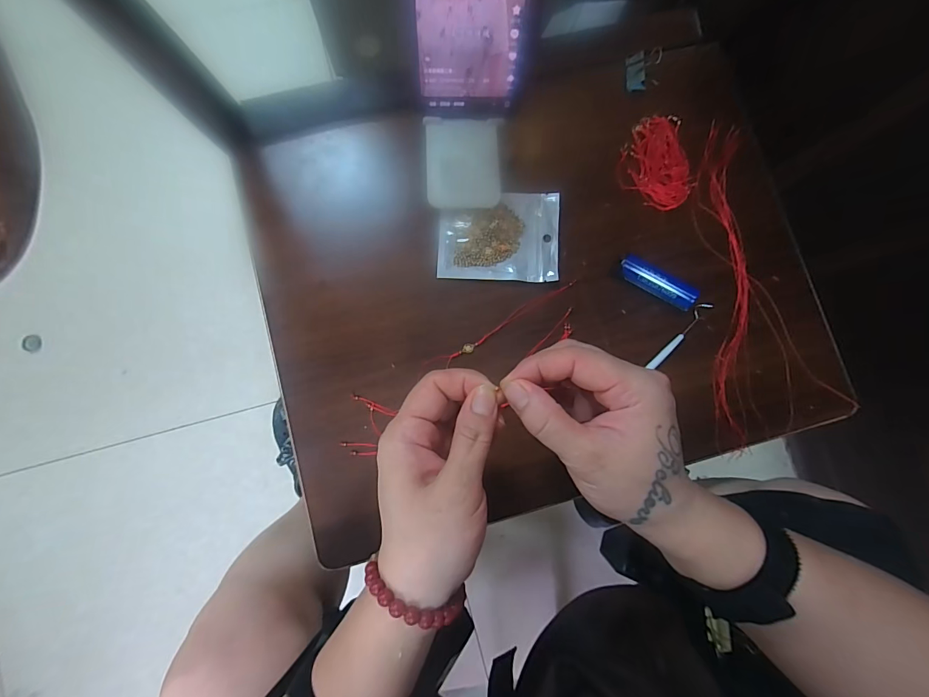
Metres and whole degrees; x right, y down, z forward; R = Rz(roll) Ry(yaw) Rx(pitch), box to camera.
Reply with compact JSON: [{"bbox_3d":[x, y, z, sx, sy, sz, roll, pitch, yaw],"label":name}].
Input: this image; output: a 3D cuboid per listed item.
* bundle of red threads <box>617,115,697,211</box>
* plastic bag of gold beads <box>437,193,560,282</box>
[{"bbox_3d":[0.177,-0.173,0.375,0.066,0.008,0.088,-13,84,-3],"label":"bundle of red threads"},{"bbox_3d":[0.031,-0.101,0.362,0.107,0.007,0.080,2,83,-1],"label":"plastic bag of gold beads"}]

